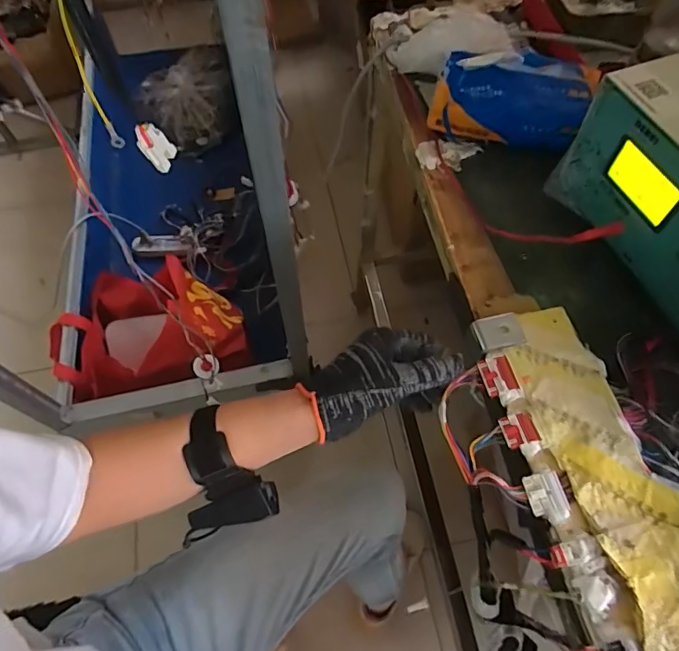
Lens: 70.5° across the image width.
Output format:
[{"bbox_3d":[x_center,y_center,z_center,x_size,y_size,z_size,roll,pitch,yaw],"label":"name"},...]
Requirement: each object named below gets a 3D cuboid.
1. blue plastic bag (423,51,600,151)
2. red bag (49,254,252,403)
[{"bbox_3d":[0.189,-0.253,0.537,0.164,0.057,0.097,14,62,8],"label":"blue plastic bag"},{"bbox_3d":[-0.386,-0.014,0.997,0.349,0.175,0.318,-3,61,-1],"label":"red bag"}]

